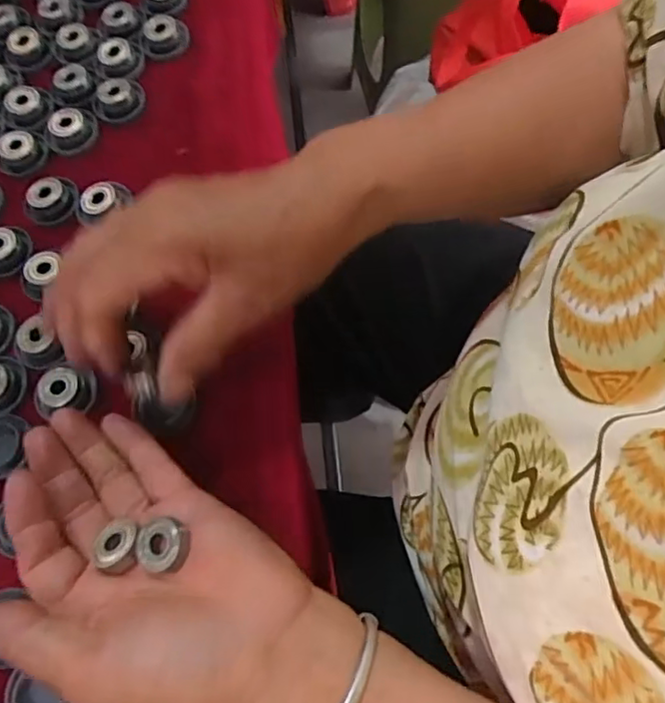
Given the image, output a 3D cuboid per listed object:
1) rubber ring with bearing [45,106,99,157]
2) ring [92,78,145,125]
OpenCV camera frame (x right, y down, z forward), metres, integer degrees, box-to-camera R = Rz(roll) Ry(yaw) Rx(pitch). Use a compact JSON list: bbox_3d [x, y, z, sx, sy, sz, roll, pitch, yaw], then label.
[{"bbox_3d":[-0.166,-0.143,0.375,0.031,0.008,0.032,-3,69,1],"label":"rubber ring with bearing"},{"bbox_3d":[-0.138,-0.161,0.379,0.031,0.008,0.028,-9,69,-1],"label":"ring"}]

